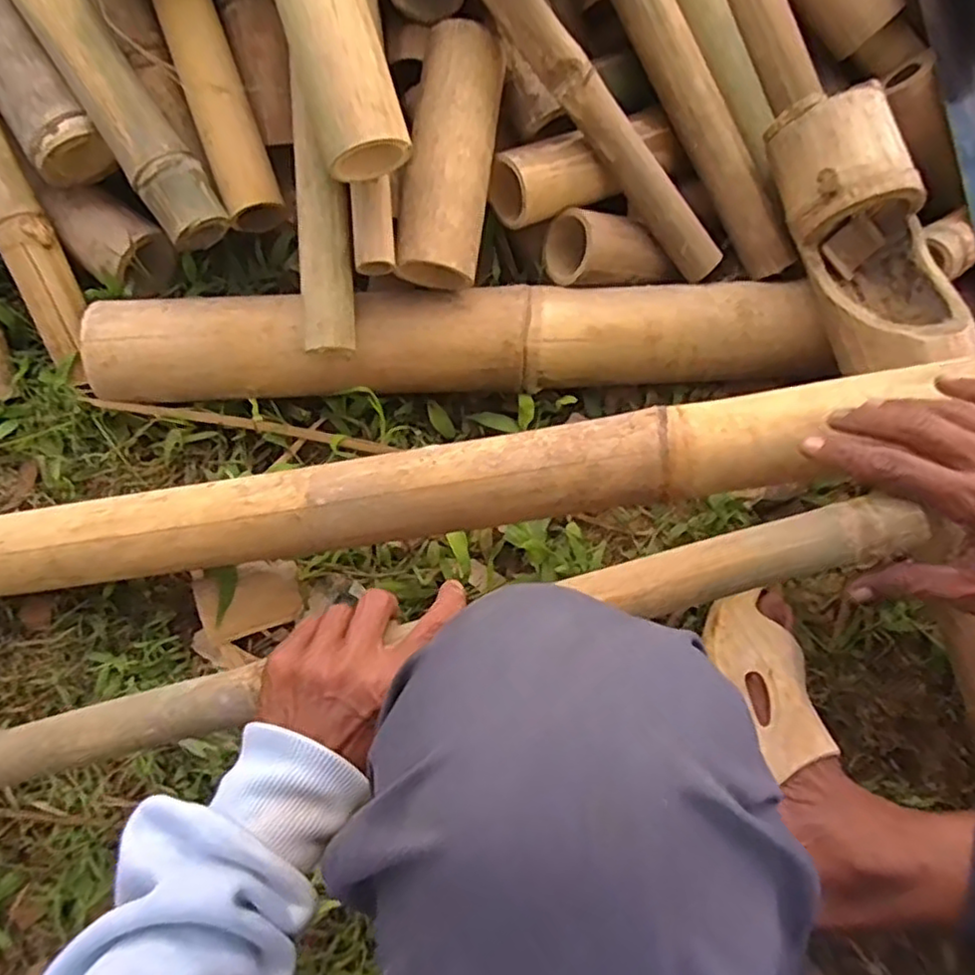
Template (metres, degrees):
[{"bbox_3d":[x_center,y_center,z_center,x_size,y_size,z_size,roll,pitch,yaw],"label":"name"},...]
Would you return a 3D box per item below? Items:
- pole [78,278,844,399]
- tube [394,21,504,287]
[{"bbox_3d":[-0.018,-0.129,0.577,0.586,0.070,0.087,-2,77,-1],"label":"pole"},{"bbox_3d":[-0.030,-0.260,0.543,0.065,0.055,0.189,8,93,1],"label":"tube"}]

